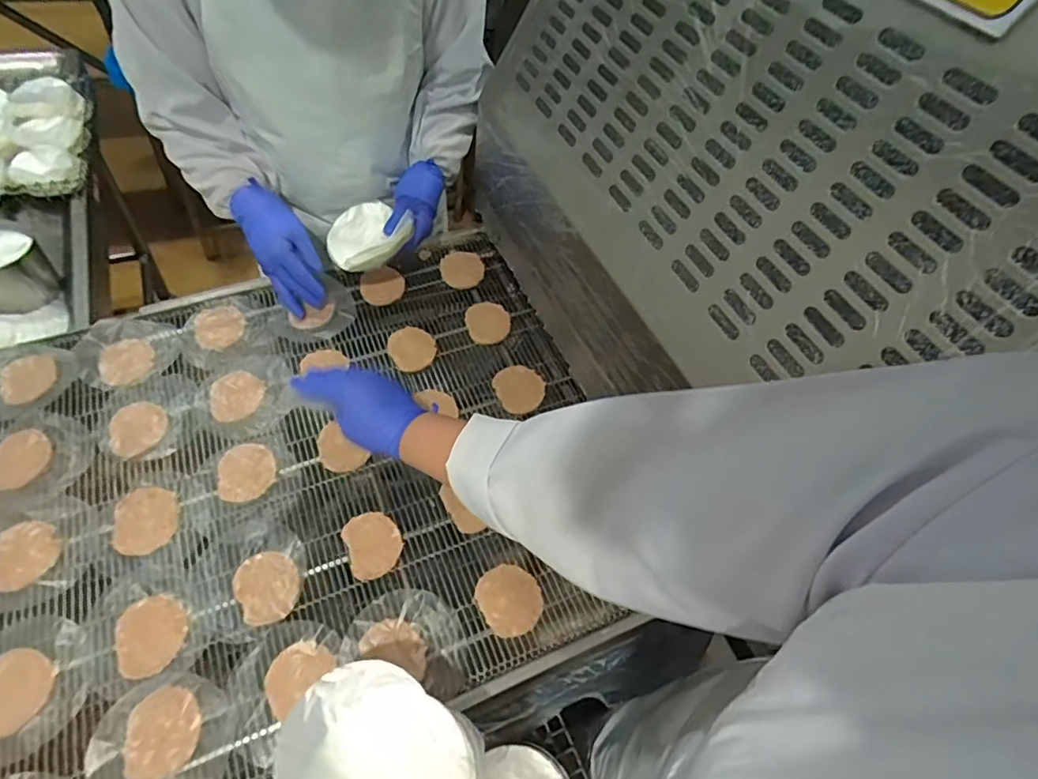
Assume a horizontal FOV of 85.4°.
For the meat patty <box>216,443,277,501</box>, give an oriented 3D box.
[{"bbox_3d":[-0.316,0.094,0.653,0.063,0.004,0.074,-13,56,-14],"label":"meat patty"}]

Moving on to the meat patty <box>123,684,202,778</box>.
[{"bbox_3d":[-0.320,0.308,0.506,0.060,0.005,0.072,-6,55,-9],"label":"meat patty"}]

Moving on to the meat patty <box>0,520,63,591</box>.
[{"bbox_3d":[-0.516,0.169,0.585,0.065,0.004,0.070,-25,60,-21],"label":"meat patty"}]

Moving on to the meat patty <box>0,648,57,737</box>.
[{"bbox_3d":[-0.460,0.275,0.514,0.056,0.011,0.069,-6,55,-9],"label":"meat patty"}]

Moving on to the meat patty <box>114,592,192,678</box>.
[{"bbox_3d":[-0.358,0.239,0.551,0.061,0.005,0.071,-25,60,-21],"label":"meat patty"}]

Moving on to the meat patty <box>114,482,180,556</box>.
[{"bbox_3d":[-0.407,0.141,0.613,0.062,0.004,0.078,-13,56,-13],"label":"meat patty"}]

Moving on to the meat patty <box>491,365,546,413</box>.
[{"bbox_3d":[0.002,-0.002,0.736,0.063,0.015,0.068,-22,59,-19],"label":"meat patty"}]

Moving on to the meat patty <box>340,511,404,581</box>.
[{"bbox_3d":[-0.158,0.167,0.612,0.056,0.011,0.070,-18,57,-17],"label":"meat patty"}]

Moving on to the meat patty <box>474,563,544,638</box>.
[{"bbox_3d":[-0.010,0.219,0.589,0.062,0.014,0.069,-28,61,-22],"label":"meat patty"}]

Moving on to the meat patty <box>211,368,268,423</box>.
[{"bbox_3d":[-0.354,0.006,0.707,0.062,0.004,0.070,-16,57,-16],"label":"meat patty"}]

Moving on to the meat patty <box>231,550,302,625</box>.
[{"bbox_3d":[-0.260,0.202,0.583,0.063,0.011,0.072,-31,62,-24],"label":"meat patty"}]

